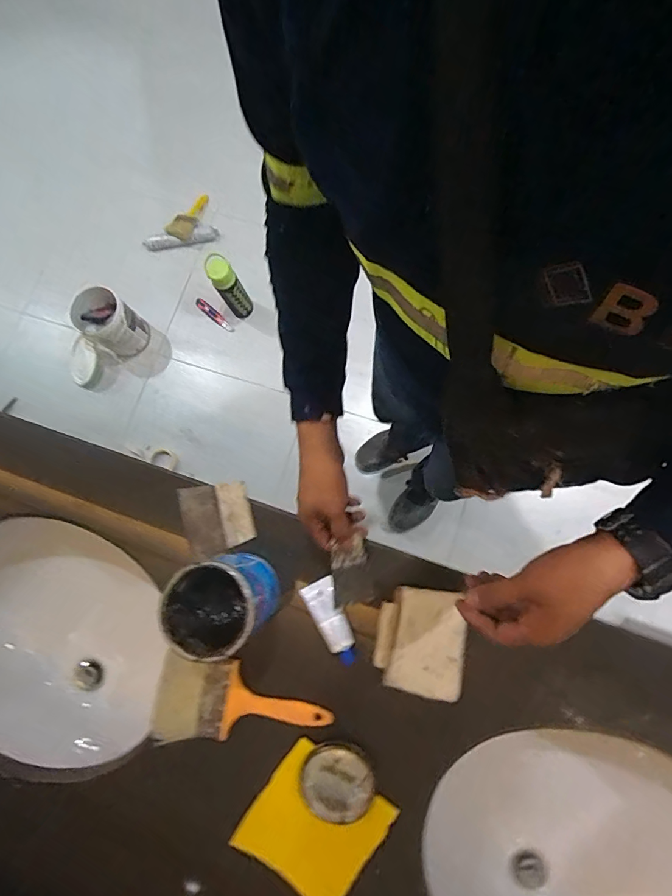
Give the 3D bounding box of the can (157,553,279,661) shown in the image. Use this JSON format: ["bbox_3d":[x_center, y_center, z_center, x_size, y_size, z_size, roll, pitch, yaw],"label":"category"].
[{"bbox_3d":[-0.139,0.186,0.519,0.113,0.118,0.102,-40,79,-2],"label":"can"}]

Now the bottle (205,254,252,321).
[{"bbox_3d":[-0.358,-0.543,1.437,0.083,0.269,0.107,-31,78,0],"label":"bottle"}]

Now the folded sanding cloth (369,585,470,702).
[{"bbox_3d":[0.109,0.246,0.542,0.110,0.013,0.128,12,80,4],"label":"folded sanding cloth"}]

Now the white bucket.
[{"bbox_3d":[-0.780,-0.433,1.476,0.155,0.221,0.168,35,85,11],"label":"white bucket"}]

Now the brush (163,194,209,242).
[{"bbox_3d":[-0.549,-0.896,1.605,0.081,0.049,0.257,24,69,6],"label":"brush"}]

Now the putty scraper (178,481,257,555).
[{"bbox_3d":[-0.173,0.098,0.607,0.100,0.017,0.098,-16,79,3],"label":"putty scraper"}]

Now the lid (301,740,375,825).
[{"bbox_3d":[0.001,0.416,0.522,0.088,0.009,0.089,-1,80,6],"label":"lid"}]

